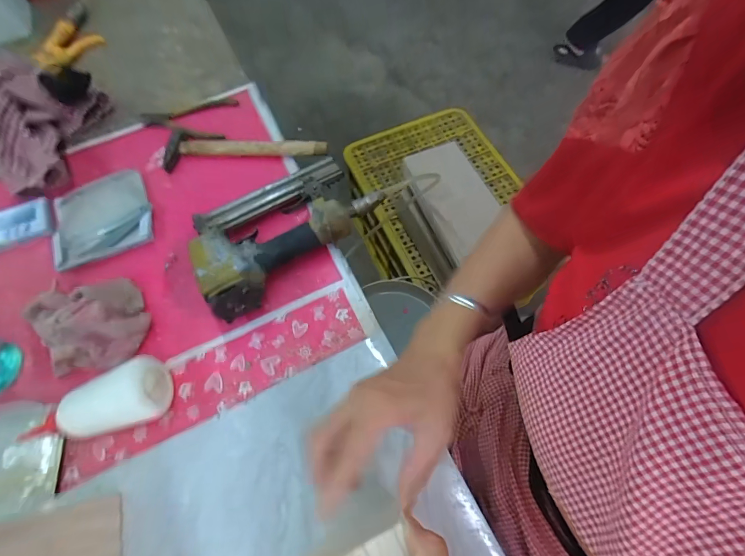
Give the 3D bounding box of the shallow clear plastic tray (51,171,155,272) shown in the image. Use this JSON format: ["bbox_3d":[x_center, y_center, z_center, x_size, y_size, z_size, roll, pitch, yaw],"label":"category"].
[{"bbox_3d":[-0.379,-0.083,0.497,0.127,0.025,0.119,-23,66,-9],"label":"shallow clear plastic tray"}]

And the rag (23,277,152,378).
[{"bbox_3d":[-0.347,0.051,0.418,0.144,0.045,0.117,-17,65,-6],"label":"rag"}]

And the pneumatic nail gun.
[{"bbox_3d":[-0.119,-0.071,0.458,0.246,0.064,0.158,-37,69,-14],"label":"pneumatic nail gun"}]

